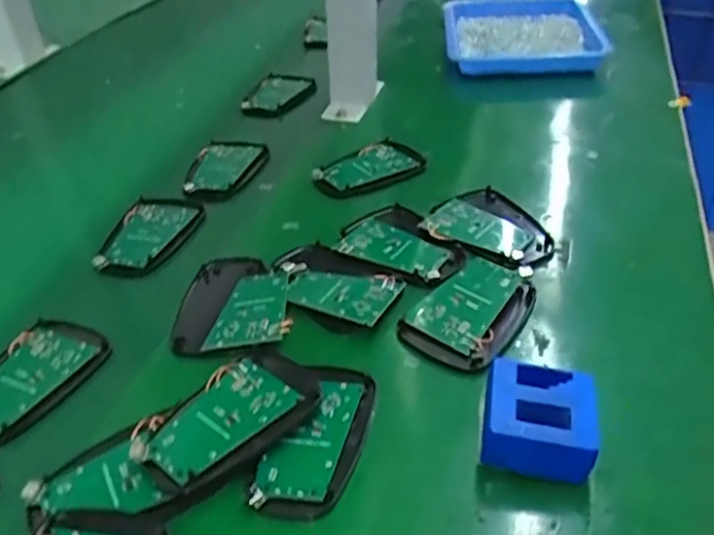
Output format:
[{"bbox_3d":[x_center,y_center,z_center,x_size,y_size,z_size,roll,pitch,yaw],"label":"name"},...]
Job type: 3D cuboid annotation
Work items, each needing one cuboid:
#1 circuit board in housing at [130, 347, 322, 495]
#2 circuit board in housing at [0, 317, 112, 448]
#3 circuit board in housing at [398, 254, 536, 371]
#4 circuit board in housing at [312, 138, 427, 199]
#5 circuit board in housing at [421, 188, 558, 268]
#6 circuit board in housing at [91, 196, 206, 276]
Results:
[{"bbox_3d":[-0.068,0.082,0.363,0.059,0.013,0.097,29,47,33],"label":"circuit board in housing"},{"bbox_3d":[-0.208,0.070,0.417,0.063,0.013,0.096,21,43,26],"label":"circuit board in housing"},{"bbox_3d":[0.074,0.022,0.425,0.063,0.012,0.096,24,45,29],"label":"circuit board in housing"},{"bbox_3d":[0.006,-0.087,0.583,0.089,0.016,0.056,-20,42,-22],"label":"circuit board in housing"},{"bbox_3d":[0.099,-0.030,0.496,0.072,0.013,0.096,-31,47,-32],"label":"circuit board in housing"},{"bbox_3d":[-0.166,-0.029,0.534,0.061,0.014,0.102,12,40,17],"label":"circuit board in housing"}]

